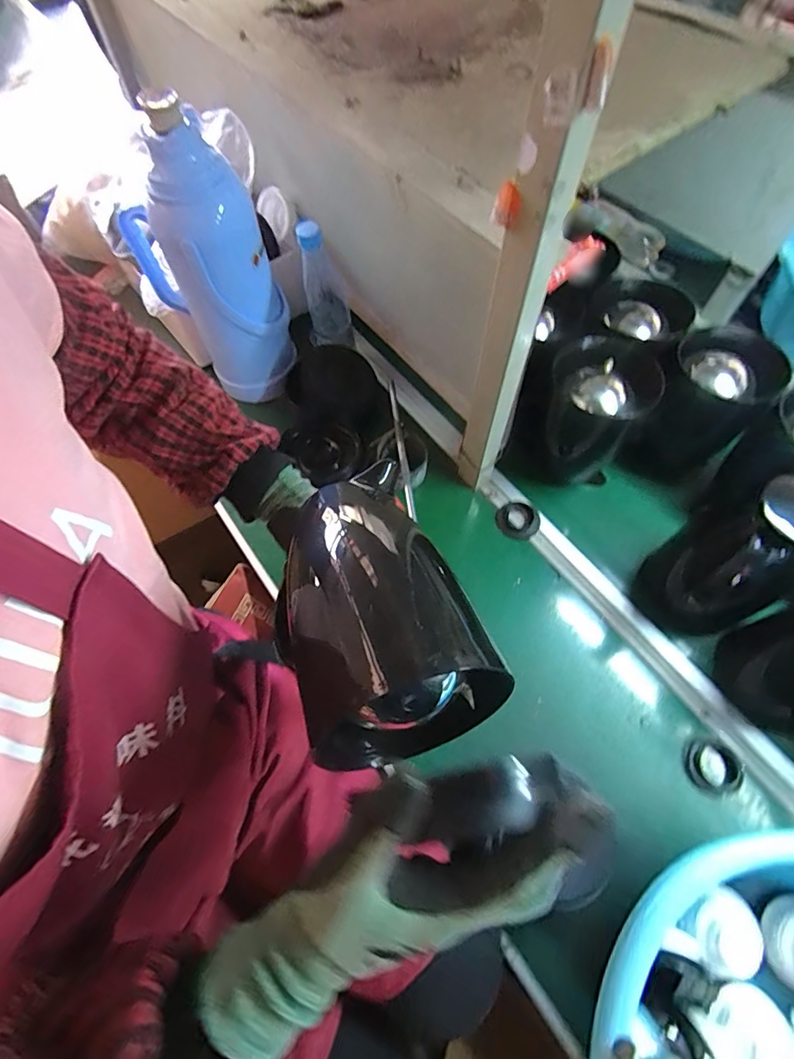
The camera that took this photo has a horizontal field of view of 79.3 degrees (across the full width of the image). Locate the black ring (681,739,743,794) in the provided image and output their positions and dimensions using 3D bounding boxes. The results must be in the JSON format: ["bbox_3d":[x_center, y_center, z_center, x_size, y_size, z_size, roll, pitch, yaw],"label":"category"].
[{"bbox_3d":[0.361,0.271,0.546,0.058,0.013,0.054,0,63,0],"label":"black ring"}]

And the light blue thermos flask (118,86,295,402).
[{"bbox_3d":[-0.251,-0.343,0.656,0.166,0.331,0.125,-26,66,-13],"label":"light blue thermos flask"}]

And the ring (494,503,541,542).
[{"bbox_3d":[0.175,-0.013,0.694,0.058,0.015,0.061,0,63,0],"label":"ring"}]

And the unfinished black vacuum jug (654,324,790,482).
[{"bbox_3d":[0.416,-0.168,0.672,0.123,0.173,0.140,38,69,18],"label":"unfinished black vacuum jug"}]

